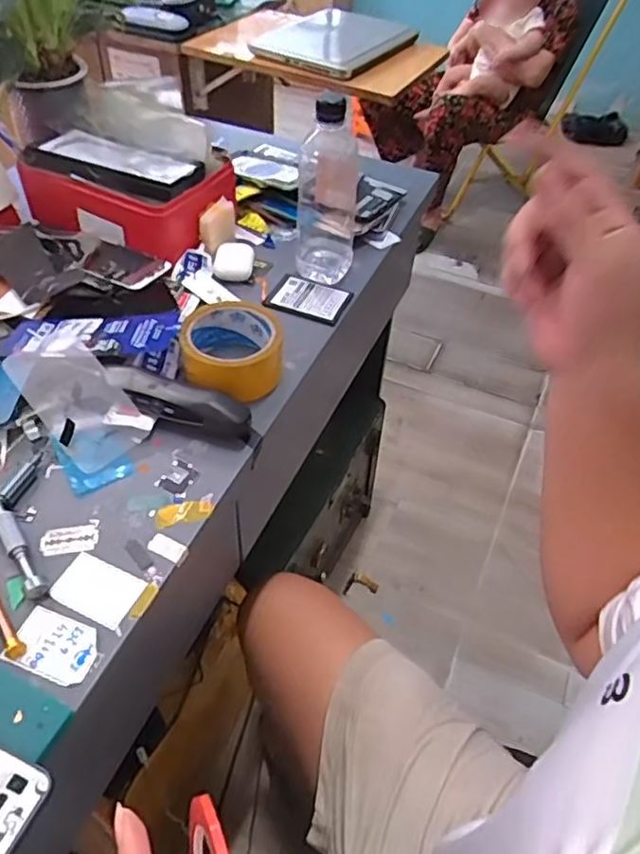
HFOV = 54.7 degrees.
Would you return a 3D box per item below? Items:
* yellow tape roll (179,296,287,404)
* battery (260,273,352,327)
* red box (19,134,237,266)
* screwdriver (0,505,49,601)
[{"bbox_3d":[-0.085,-0.073,0.600,0.092,0.059,0.092,2,46,-2],"label":"yellow tape roll"},{"bbox_3d":[-0.013,-0.145,0.694,0.084,0.010,0.066,18,47,13],"label":"battery"},{"bbox_3d":[-0.224,-0.288,0.734,0.215,0.077,0.143,20,48,15],"label":"red box"},{"bbox_3d":[-0.231,0.085,0.465,0.013,0.019,0.110,-28,53,-27],"label":"screwdriver"}]

